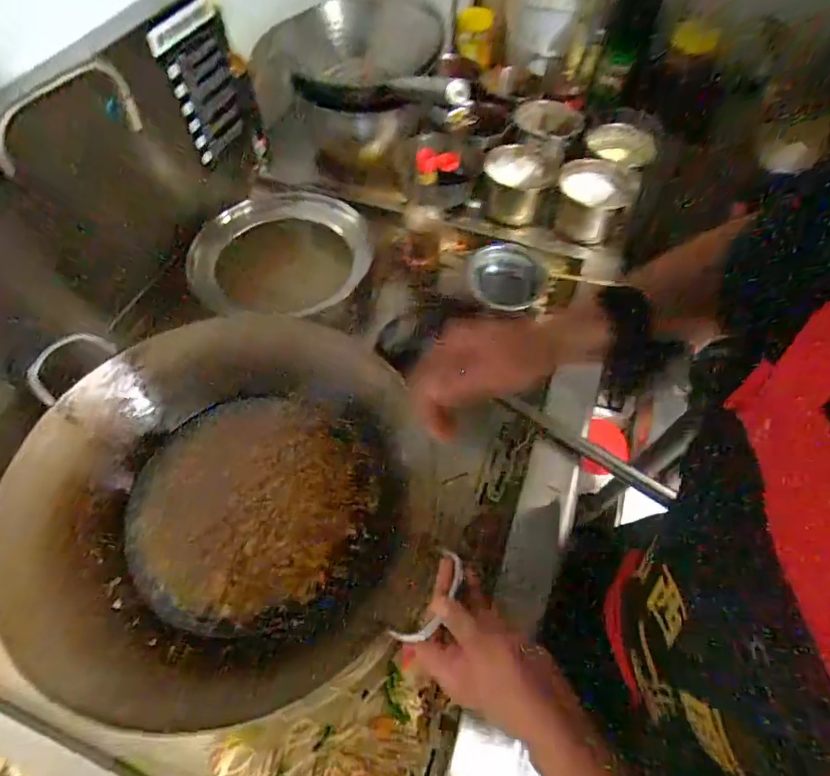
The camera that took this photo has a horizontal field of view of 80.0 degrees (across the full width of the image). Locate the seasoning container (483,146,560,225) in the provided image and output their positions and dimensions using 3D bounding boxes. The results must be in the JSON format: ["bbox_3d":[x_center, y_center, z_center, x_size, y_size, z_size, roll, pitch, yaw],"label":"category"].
[{"bbox_3d":[0.187,-0.371,0.899,0.121,0.092,0.125,1,58,-1],"label":"seasoning container"}]

